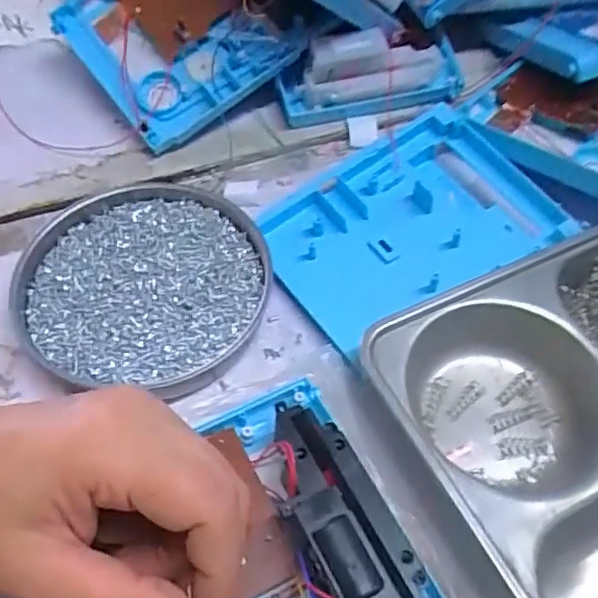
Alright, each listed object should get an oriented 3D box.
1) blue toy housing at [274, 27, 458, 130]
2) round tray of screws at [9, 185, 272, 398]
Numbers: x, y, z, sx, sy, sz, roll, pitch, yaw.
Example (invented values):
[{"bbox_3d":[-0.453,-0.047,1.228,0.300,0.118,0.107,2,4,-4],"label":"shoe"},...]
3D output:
[{"bbox_3d":[0.053,-0.157,0.441,0.131,0.049,0.042,-11,57,-9],"label":"blue toy housing"},{"bbox_3d":[-0.088,-0.010,0.359,0.137,0.016,0.124,6,56,2],"label":"round tray of screws"}]

